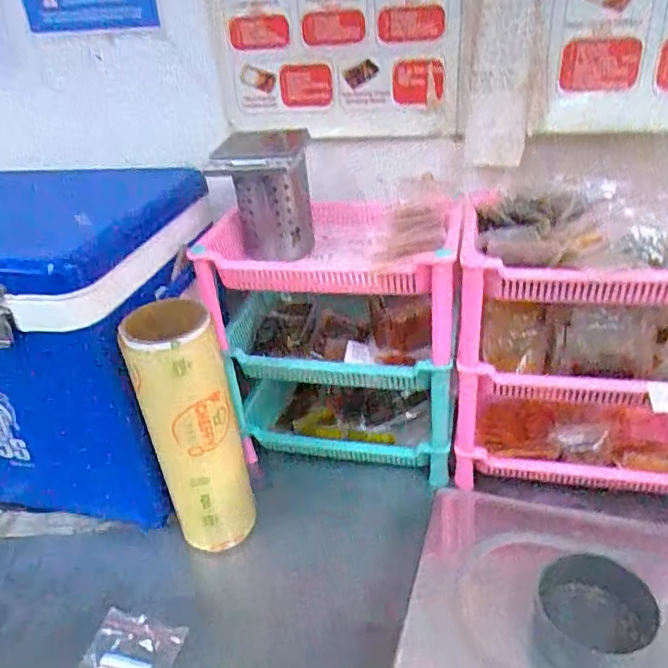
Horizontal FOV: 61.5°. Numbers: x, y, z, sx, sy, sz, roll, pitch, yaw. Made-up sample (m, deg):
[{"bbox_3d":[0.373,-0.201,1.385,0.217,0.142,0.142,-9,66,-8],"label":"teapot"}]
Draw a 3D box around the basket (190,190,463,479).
[{"bbox_3d":[0.002,0.001,0.757,0.307,0.313,0.189,0,32,9],"label":"basket"}]

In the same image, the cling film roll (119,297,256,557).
[{"bbox_3d":[-0.153,0.125,0.636,0.091,0.336,0.078,-13,32,-11],"label":"cling film roll"}]

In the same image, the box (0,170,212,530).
[{"bbox_3d":[-0.426,0.007,0.768,0.528,0.368,0.292,3,32,13],"label":"box"}]

